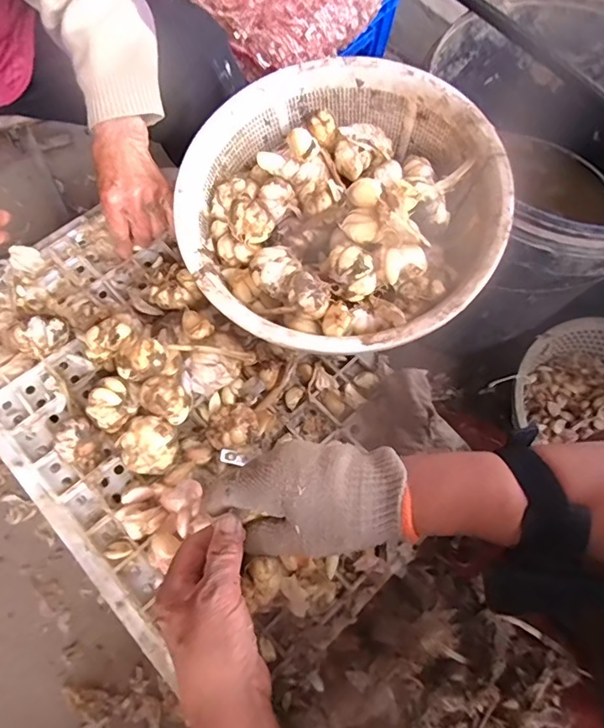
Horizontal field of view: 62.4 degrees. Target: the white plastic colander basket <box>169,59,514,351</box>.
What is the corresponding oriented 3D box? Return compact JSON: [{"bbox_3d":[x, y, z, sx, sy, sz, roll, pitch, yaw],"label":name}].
[{"bbox_3d":[0.035,-0.154,0.487,0.302,0.085,0.292,25,67,14],"label":"white plastic colander basket"}]

